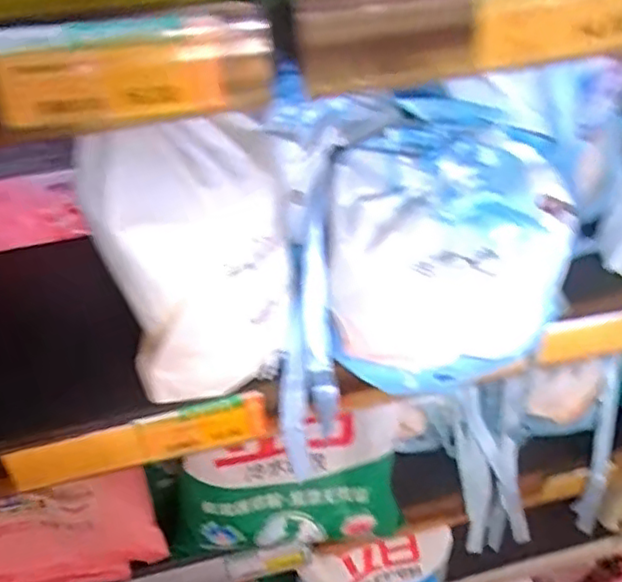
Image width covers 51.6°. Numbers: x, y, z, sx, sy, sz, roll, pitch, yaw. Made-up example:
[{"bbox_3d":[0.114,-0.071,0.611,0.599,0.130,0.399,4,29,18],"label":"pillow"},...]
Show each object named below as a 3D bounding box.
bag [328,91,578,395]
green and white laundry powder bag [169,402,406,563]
[{"bbox_3d":[0.091,-0.030,0.441,0.160,0.132,0.142,9,48,9],"label":"bag"},{"bbox_3d":[-0.028,0.191,0.639,0.239,0.151,0.091,-7,48,-5],"label":"green and white laundry powder bag"}]

